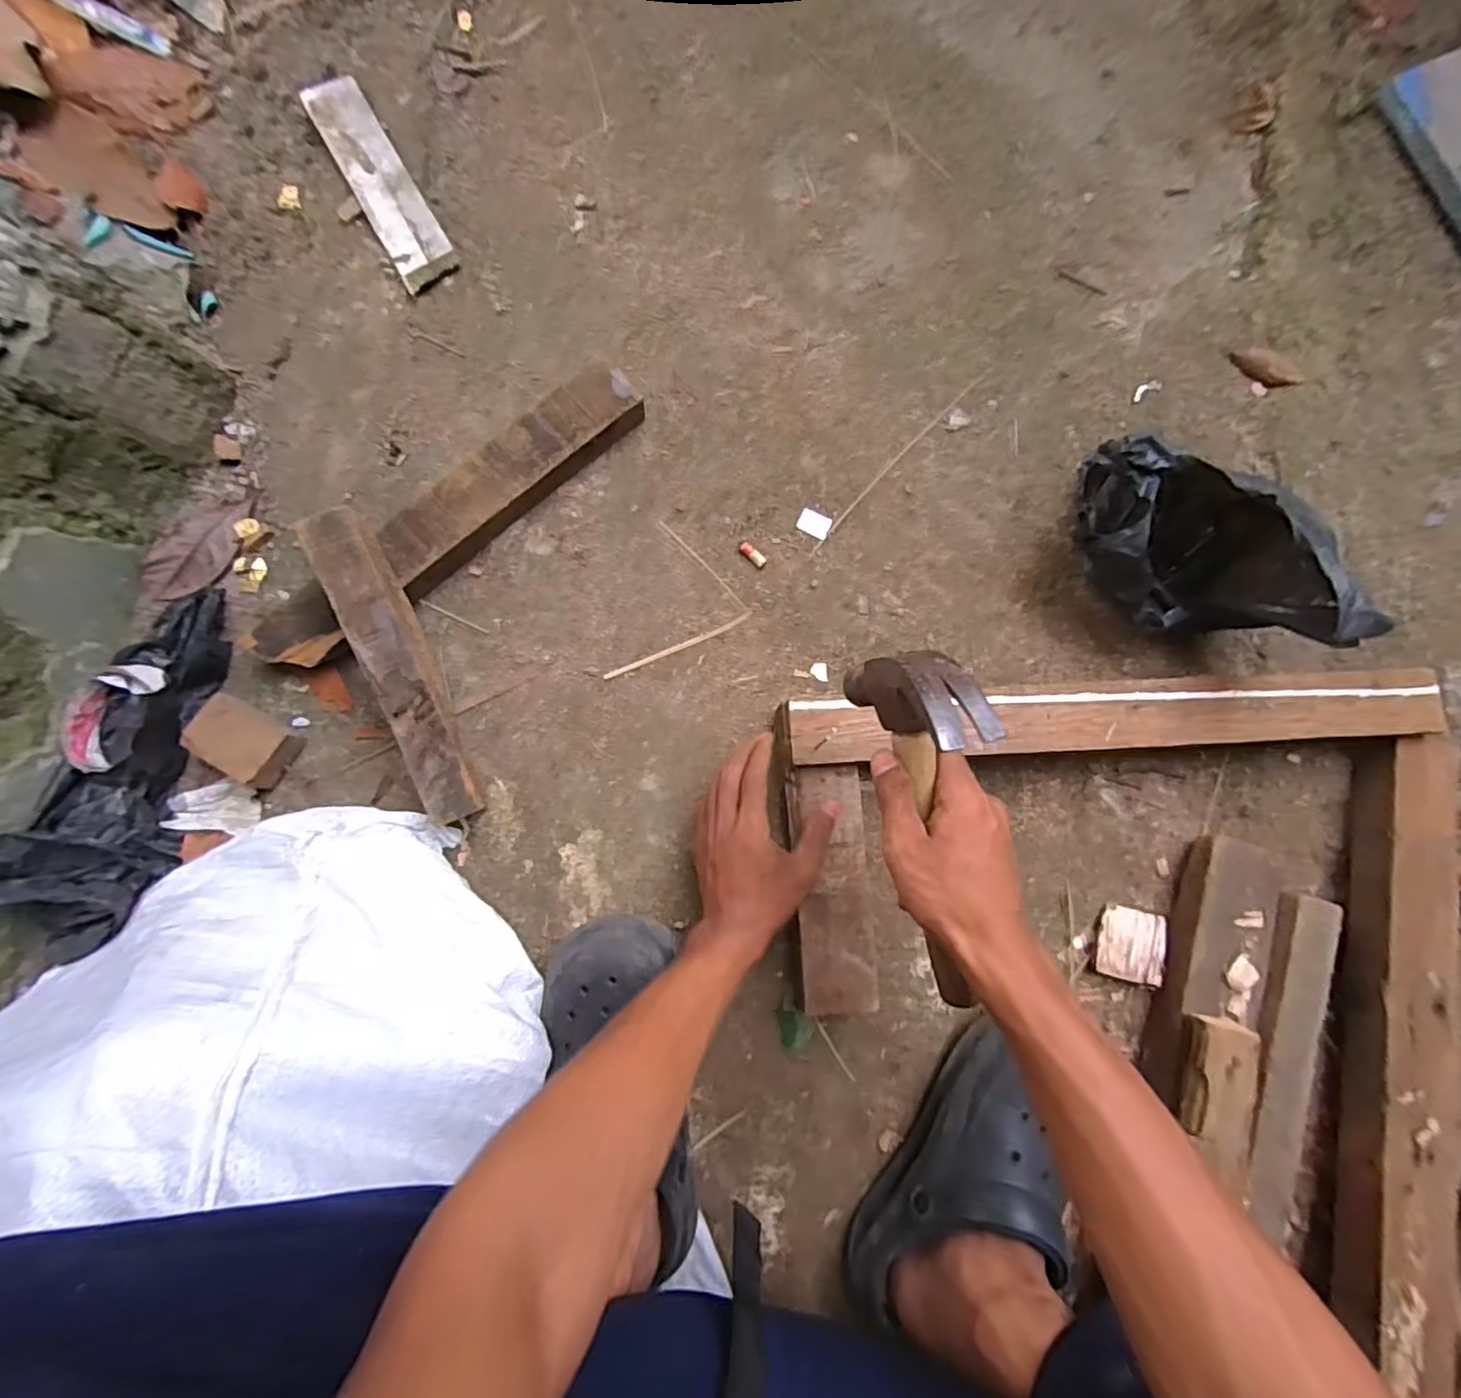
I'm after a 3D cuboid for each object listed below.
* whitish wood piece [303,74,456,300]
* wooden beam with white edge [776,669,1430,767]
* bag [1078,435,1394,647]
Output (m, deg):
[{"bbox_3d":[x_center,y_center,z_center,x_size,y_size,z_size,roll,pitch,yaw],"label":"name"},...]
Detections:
[{"bbox_3d":[-0.341,-0.504,0.614,0.055,0.015,0.231,-30,86,-3],"label":"whitish wood piece"},{"bbox_3d":[0.324,0.015,0.533,0.550,0.019,0.056,-3,85,-1],"label":"wooden beam with white edge"},{"bbox_3d":[0.397,-0.123,0.536,0.186,0.164,0.174,-4,85,-1],"label":"bag"}]

